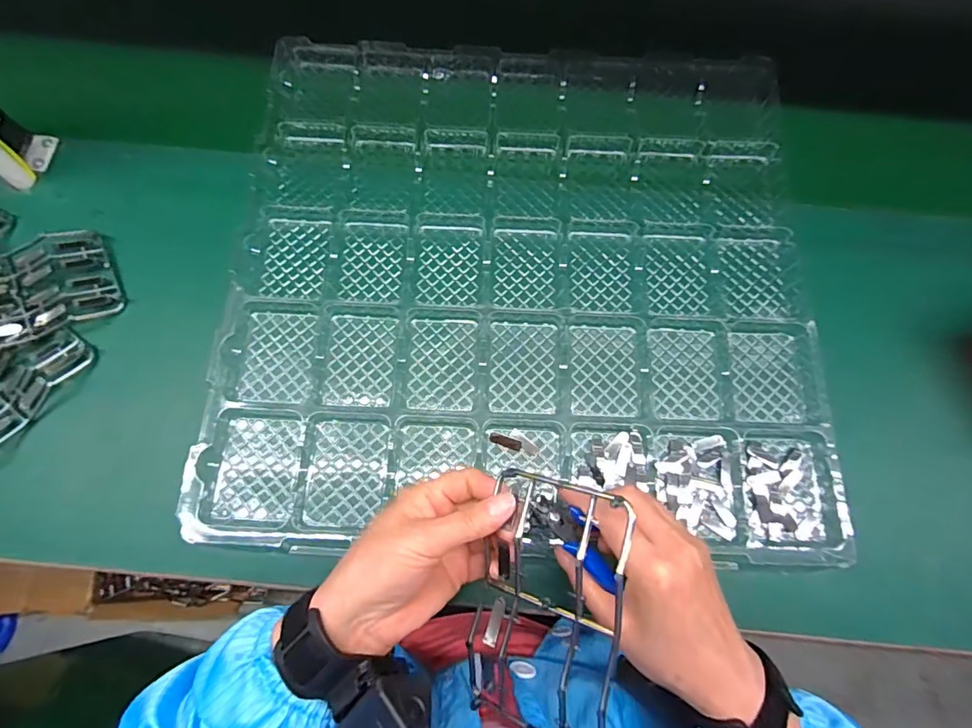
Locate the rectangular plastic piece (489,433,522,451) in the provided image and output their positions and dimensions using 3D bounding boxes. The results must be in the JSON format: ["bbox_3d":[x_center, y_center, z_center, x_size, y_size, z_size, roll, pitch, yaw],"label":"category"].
[{"bbox_3d":[0.016,0.065,0.407,0.027,0.004,0.008,18,73,3],"label":"rectangular plastic piece"}]

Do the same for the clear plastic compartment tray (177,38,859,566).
[{"bbox_3d":[0.032,-0.091,0.448,0.502,0.023,0.482,2,73,-1],"label":"clear plastic compartment tray"}]

